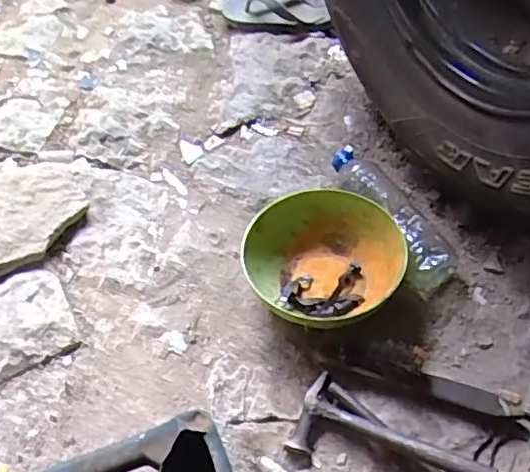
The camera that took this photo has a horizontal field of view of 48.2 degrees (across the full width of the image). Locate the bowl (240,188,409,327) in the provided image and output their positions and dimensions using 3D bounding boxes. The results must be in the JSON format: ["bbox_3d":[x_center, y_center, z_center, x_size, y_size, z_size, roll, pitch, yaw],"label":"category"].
[{"bbox_3d":[0.076,0.032,0.745,0.191,0.072,0.178,-2,57,3],"label":"bowl"}]

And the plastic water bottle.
[{"bbox_3d":[0.159,-0.042,0.798,0.068,0.054,0.262,-24,58,-11],"label":"plastic water bottle"}]

